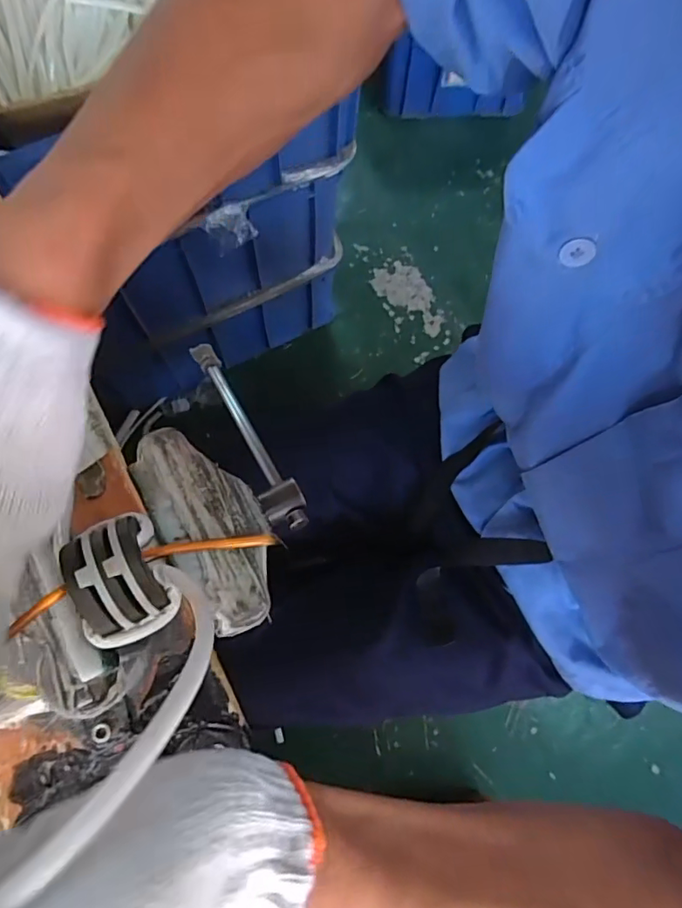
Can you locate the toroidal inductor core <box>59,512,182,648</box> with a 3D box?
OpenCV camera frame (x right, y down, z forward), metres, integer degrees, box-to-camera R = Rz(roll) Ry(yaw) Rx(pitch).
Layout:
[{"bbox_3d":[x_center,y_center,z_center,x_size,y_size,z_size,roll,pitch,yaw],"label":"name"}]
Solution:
[{"bbox_3d":[-0.096,0.052,0.230,0.038,0.028,0.053,-26,76,-8],"label":"toroidal inductor core"}]

